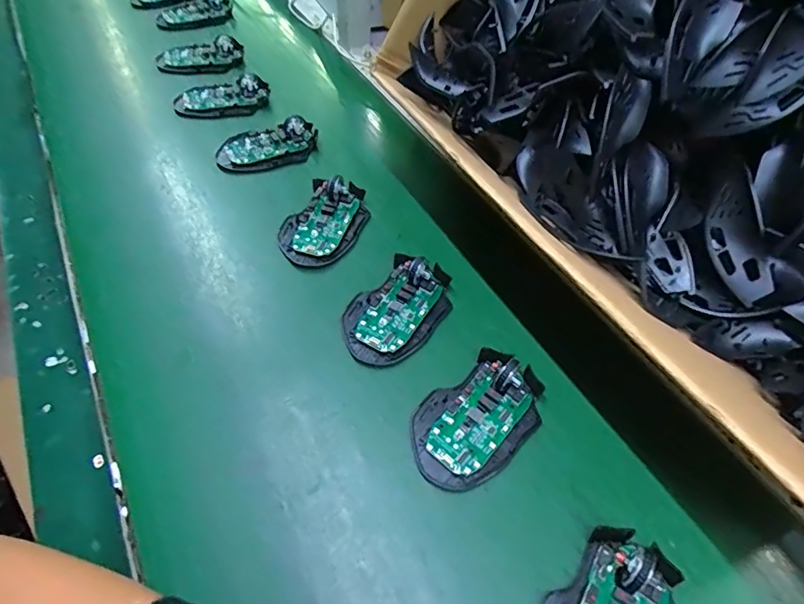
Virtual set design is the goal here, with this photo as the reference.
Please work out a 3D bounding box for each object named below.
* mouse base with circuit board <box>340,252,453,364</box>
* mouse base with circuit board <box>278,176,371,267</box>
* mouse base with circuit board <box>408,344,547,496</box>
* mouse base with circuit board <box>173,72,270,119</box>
[{"bbox_3d":[-0.004,0.002,0.429,0.074,0.026,0.113,29,57,19],"label":"mouse base with circuit board"},{"bbox_3d":[-0.078,-0.083,0.493,0.071,0.025,0.110,17,54,11],"label":"mouse base with circuit board"},{"bbox_3d":[0.058,0.081,0.367,0.114,0.033,0.072,-33,60,-24],"label":"mouse base with circuit board"},{"bbox_3d":[-0.234,-0.260,0.632,0.113,0.031,0.062,-1,49,16],"label":"mouse base with circuit board"}]

